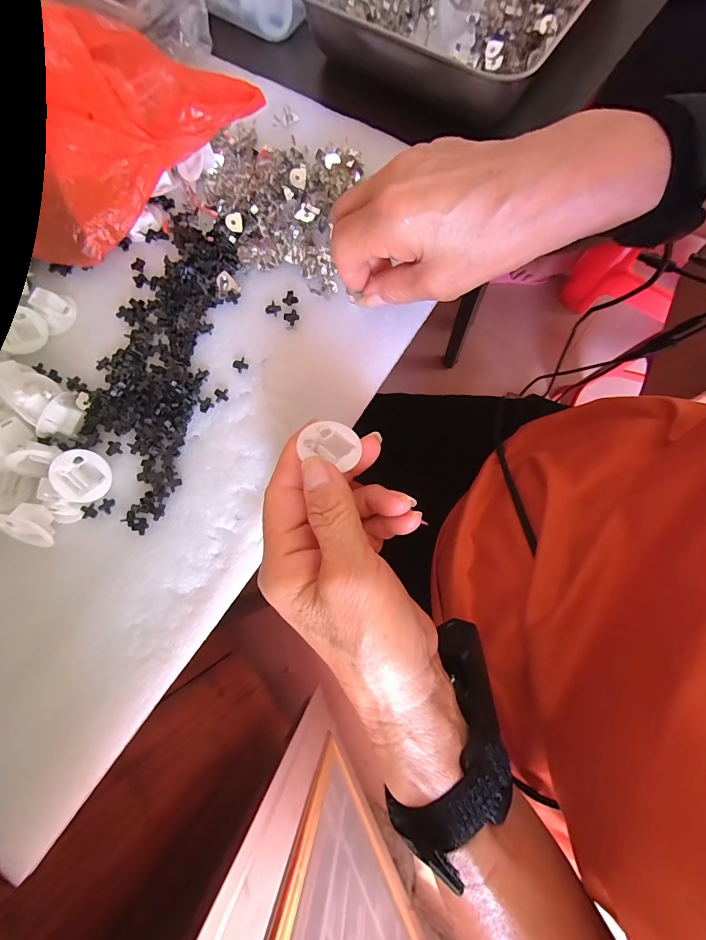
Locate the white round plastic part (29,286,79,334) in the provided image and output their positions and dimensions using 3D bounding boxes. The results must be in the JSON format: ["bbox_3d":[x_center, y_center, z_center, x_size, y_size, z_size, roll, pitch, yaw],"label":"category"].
[{"bbox_3d":[-0.213,-0.116,0.277,0.022,0.016,0.027,-23,80,-3],"label":"white round plastic part"}]

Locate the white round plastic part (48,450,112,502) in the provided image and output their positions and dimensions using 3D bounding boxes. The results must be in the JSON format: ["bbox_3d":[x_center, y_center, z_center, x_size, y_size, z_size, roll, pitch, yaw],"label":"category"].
[{"bbox_3d":[-0.169,0.003,0.243,0.032,0.010,0.032,-3,102,-15],"label":"white round plastic part"}]

